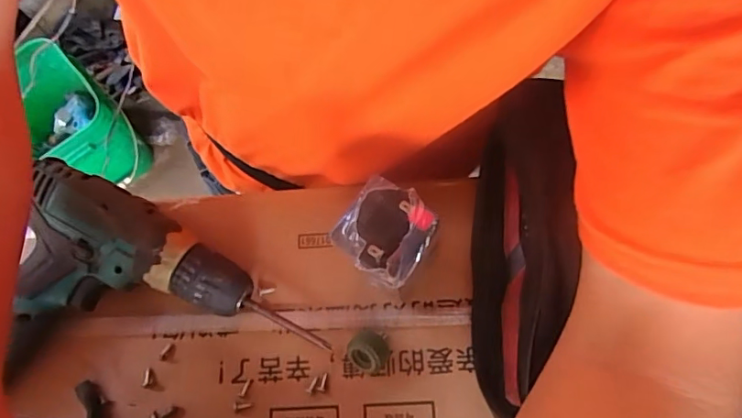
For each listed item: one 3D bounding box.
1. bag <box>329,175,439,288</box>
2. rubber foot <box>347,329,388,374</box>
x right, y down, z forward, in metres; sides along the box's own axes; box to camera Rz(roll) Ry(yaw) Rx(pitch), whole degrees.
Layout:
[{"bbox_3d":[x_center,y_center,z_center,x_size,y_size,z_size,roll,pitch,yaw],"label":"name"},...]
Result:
[{"bbox_3d":[0.008,0.012,0.285,0.049,0.015,0.052,34,77,10],"label":"bag"},{"bbox_3d":[-0.002,0.099,0.359,0.026,0.025,0.028,0,73,1],"label":"rubber foot"}]

